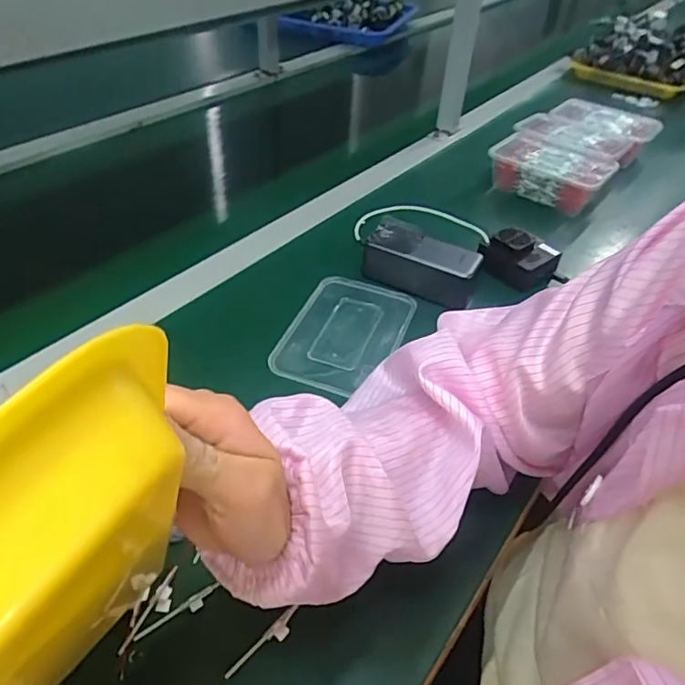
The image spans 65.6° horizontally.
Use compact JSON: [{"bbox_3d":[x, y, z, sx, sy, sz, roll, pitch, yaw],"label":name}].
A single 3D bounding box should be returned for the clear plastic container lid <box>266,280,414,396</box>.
[{"bbox_3d":[0.003,-0.014,0.569,0.119,0.011,0.168,14,42,16],"label":"clear plastic container lid"}]

